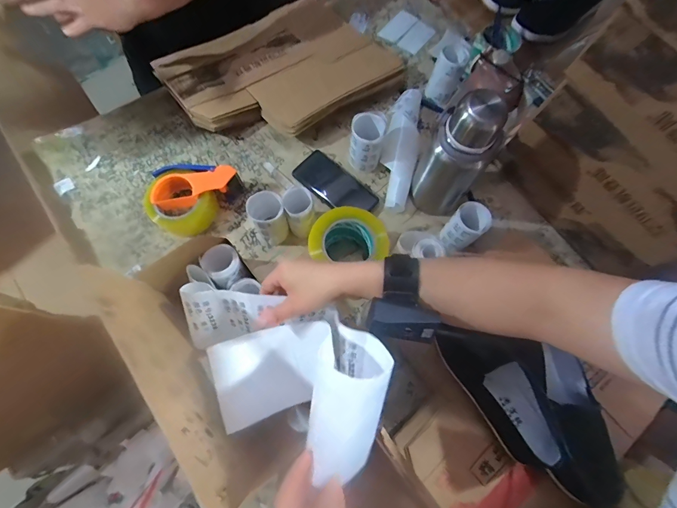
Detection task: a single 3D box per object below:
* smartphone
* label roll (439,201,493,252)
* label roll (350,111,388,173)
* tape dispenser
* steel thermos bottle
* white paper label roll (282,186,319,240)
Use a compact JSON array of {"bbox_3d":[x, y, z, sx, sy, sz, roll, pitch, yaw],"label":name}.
[{"bbox_3d":[-0.007,-0.128,0.663,0.155,0.011,0.078,42,75,6],"label":"smartphone"},{"bbox_3d":[0.214,-0.042,0.602,0.050,0.104,0.054,0,71,-1],"label":"label roll"},{"bbox_3d":[0.052,-0.206,0.651,0.060,0.102,0.063,0,71,-1],"label":"label roll"},{"bbox_3d":[-0.257,-0.097,0.620,0.157,0.053,0.115,1,71,-1],"label":"tape dispenser"},{"bbox_3d":[0.188,-0.158,0.560,0.099,0.253,0.095,26,73,7],"label":"steel thermos bottle"},{"bbox_3d":[-0.064,-0.066,0.596,0.048,0.100,0.052,-18,73,-7],"label":"white paper label roll"}]

